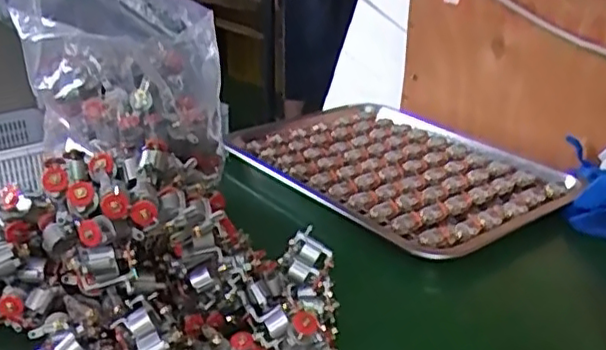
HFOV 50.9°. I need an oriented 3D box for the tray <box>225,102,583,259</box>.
[{"bbox_3d":[0.105,-0.012,0.715,0.255,0.027,0.337,-18,29,-35],"label":"tray"}]

